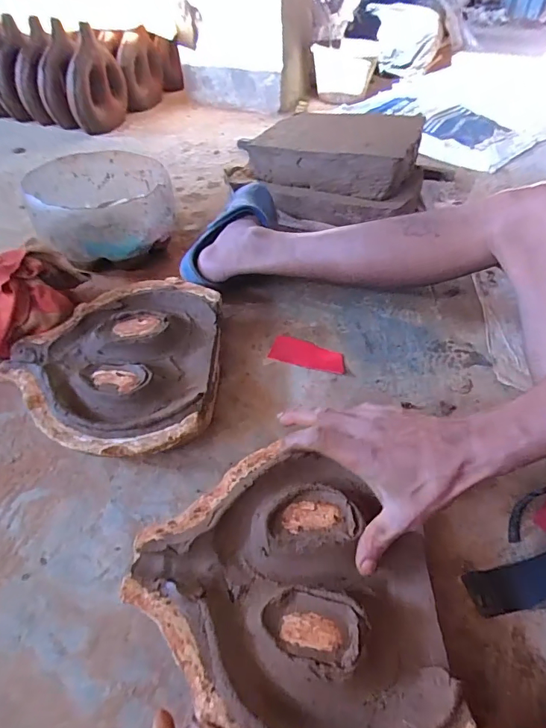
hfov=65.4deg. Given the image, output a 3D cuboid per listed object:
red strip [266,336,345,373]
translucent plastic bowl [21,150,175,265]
[{"bbox_3d":[0.051,-0.016,0.613,0.104,0.007,0.051,14,51,8],"label":"red strip"},{"bbox_3d":[-0.302,-0.282,0.758,0.227,0.099,0.239,0,46,0],"label":"translucent plastic bowl"}]

